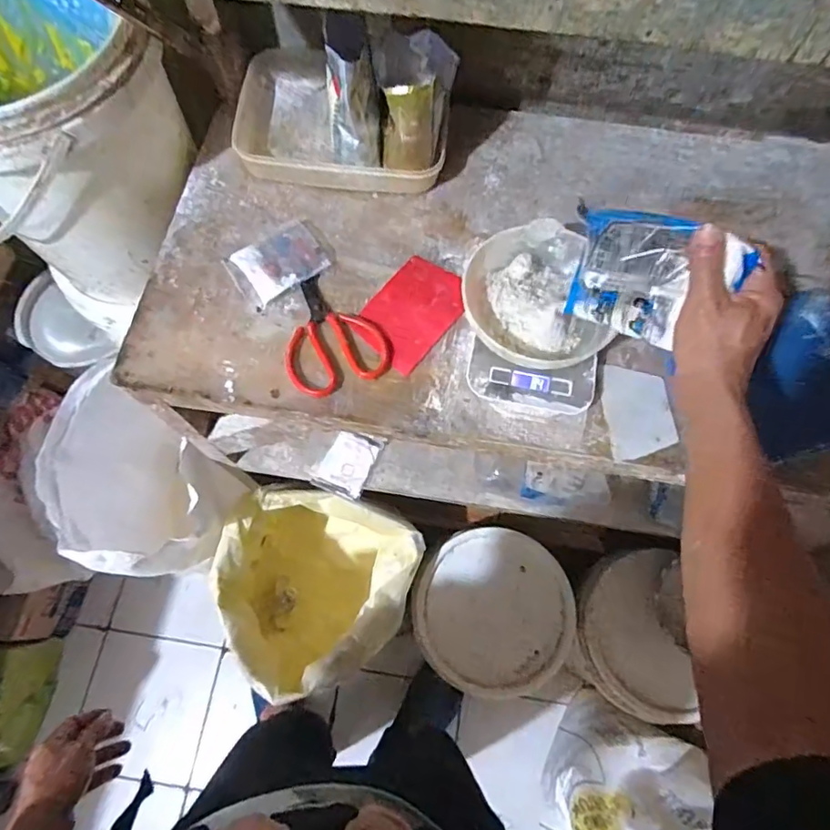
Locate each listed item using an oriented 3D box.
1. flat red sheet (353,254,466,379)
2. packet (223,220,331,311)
[{"bbox_3d":[-0.003,-0.125,0.638,0.096,0.006,0.141,35,73,11],"label":"flat red sheet"},{"bbox_3d":[-0.170,-0.190,0.652,0.110,0.014,0.084,-32,73,-12],"label":"packet"}]

